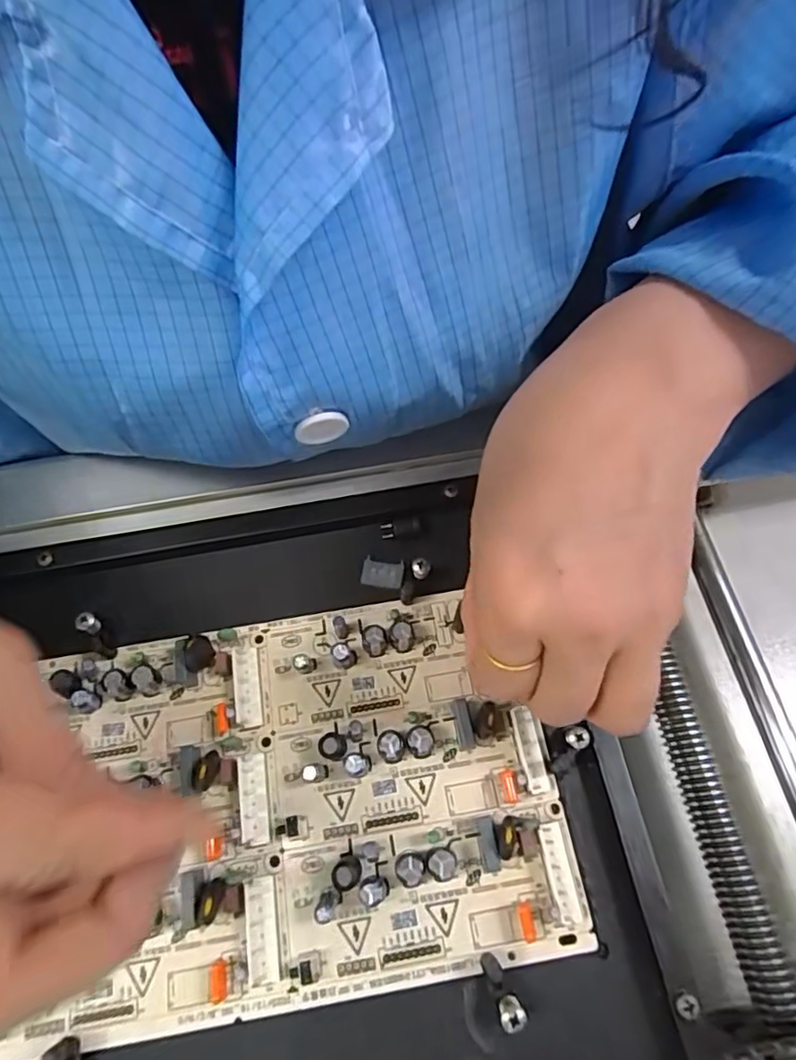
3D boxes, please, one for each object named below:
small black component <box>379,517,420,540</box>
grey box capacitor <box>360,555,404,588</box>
[{"bbox_3d":[0.001,-0.001,0.275,0.018,0.004,0.008,-7,72,-1],"label":"small black component"},{"bbox_3d":[-0.007,0.019,0.269,0.018,0.004,0.013,9,72,4],"label":"grey box capacitor"}]

